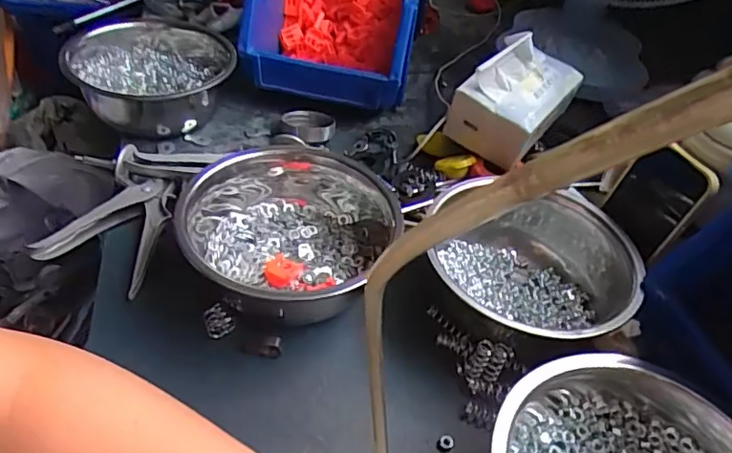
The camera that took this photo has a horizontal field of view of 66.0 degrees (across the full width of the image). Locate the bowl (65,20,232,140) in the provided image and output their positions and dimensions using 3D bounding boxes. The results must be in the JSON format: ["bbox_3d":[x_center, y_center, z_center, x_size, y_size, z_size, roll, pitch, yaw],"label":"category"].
[{"bbox_3d":[-0.252,-0.181,0.665,0.164,0.081,0.183,19,43,12],"label":"bowl"}]

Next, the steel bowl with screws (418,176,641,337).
[{"bbox_3d":[0.140,0.043,0.494,0.166,0.068,0.166,10,41,0],"label":"steel bowl with screws"}]

